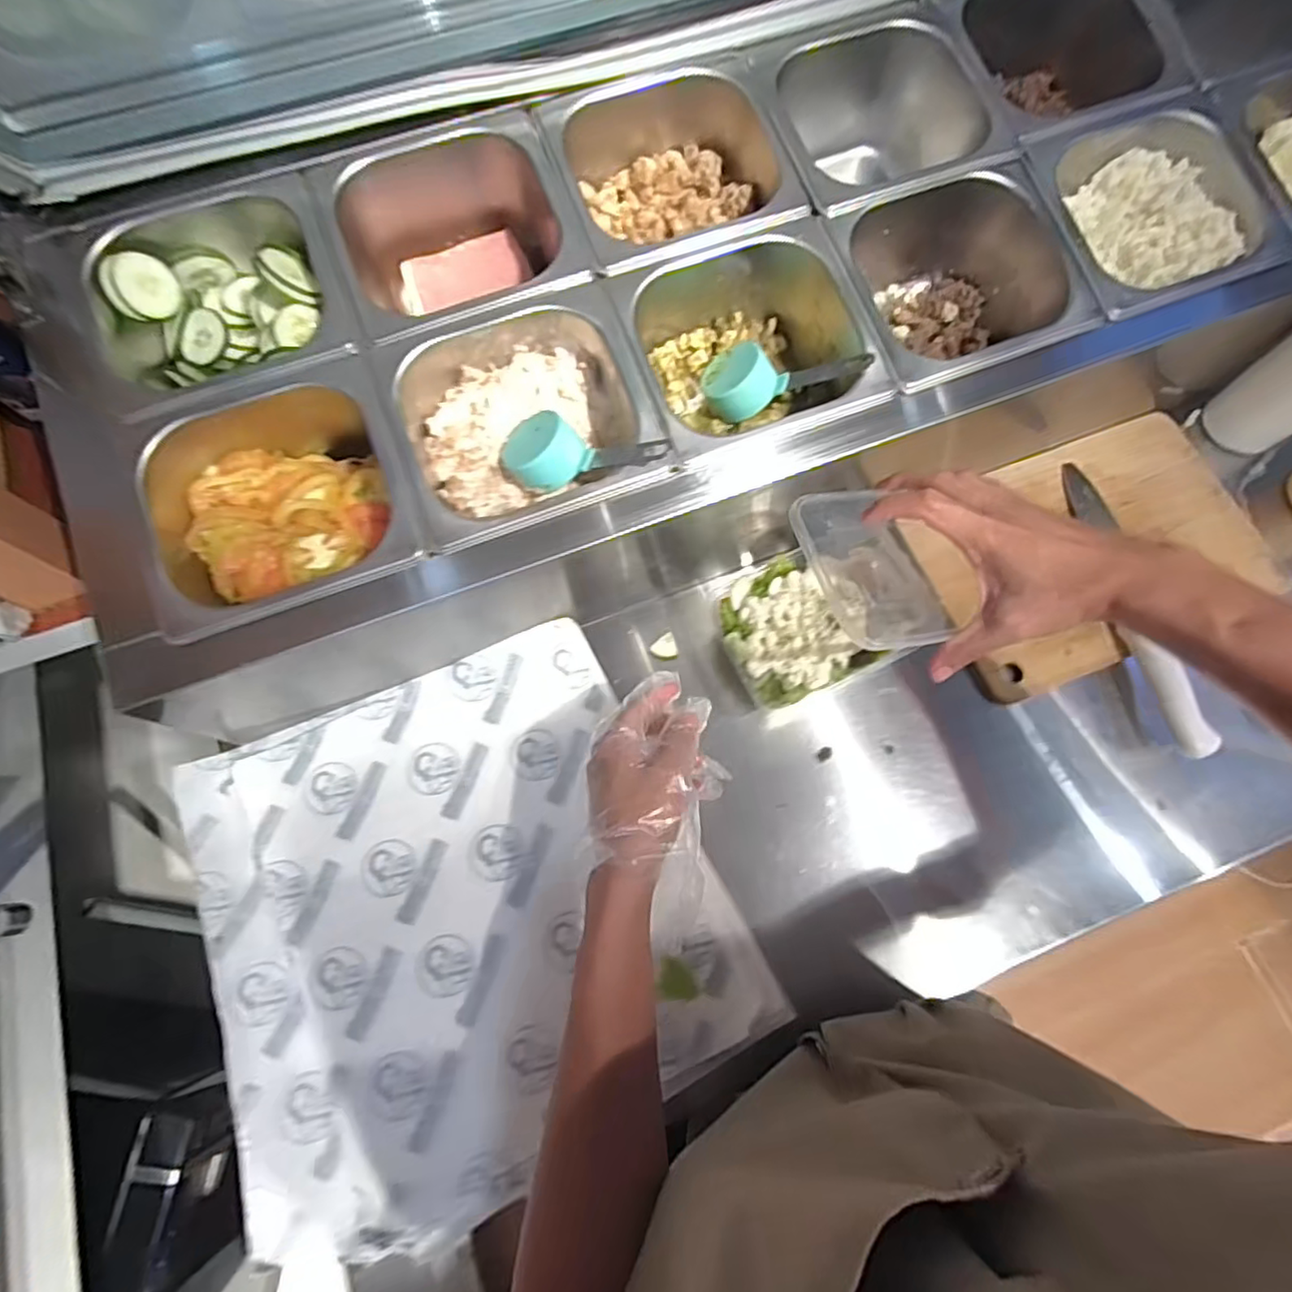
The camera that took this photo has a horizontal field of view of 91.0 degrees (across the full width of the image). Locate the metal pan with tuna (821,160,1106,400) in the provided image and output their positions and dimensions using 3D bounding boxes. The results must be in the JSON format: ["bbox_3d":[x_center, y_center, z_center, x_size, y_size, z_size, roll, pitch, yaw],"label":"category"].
[{"bbox_3d":[0.231,-0.295,0.523,0.176,0.105,0.193,-21,73,-6],"label":"metal pan with tuna"}]

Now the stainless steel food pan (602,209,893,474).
[{"bbox_3d":[0.076,-0.222,0.496,0.169,0.089,0.159,-20,73,-6],"label":"stainless steel food pan"}]

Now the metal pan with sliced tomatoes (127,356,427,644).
[{"bbox_3d":[-0.257,-0.100,0.450,0.177,0.076,0.165,-20,73,-6],"label":"metal pan with sliced tomatoes"}]

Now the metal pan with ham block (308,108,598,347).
[{"bbox_3d":[-0.147,-0.308,0.504,0.178,0.093,0.157,-21,73,-6],"label":"metal pan with ham block"}]

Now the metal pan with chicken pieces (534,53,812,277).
[{"bbox_3d":[0.016,-0.374,0.520,0.174,0.083,0.176,-18,73,-5],"label":"metal pan with chicken pieces"}]

